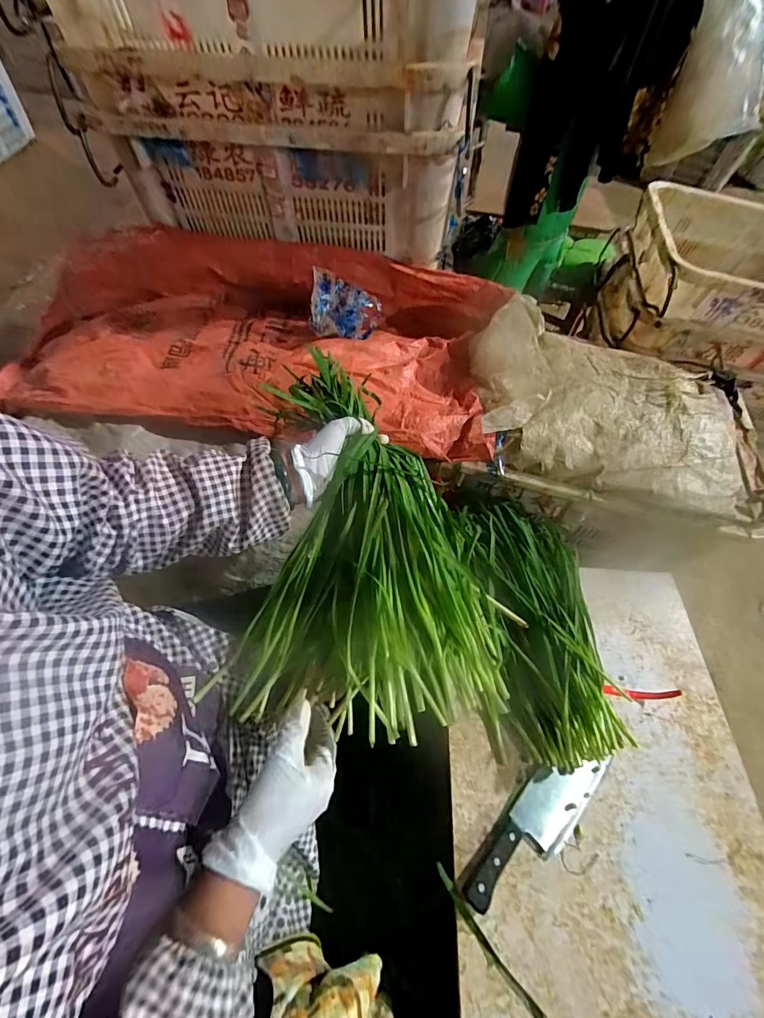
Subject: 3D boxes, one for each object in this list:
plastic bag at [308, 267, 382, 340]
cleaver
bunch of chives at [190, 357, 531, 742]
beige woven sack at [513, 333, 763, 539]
[{"bbox_3d":[-0.085,-0.393,0.811,0.141,0.114,0.087,-27,63,-19],"label":"plastic bag"},{"bbox_3d":[0.202,0.398,0.517,0.239,0.021,0.069,-38,68,-24],"label":"cleaver"},{"bbox_3d":[-0.015,0.027,0.496,0.279,0.118,0.421,4,58,-1],"label":"bunch of chives"},{"bbox_3d":[0.532,-0.188,0.815,0.478,0.074,0.408,17,59,7],"label":"beige woven sack"}]

